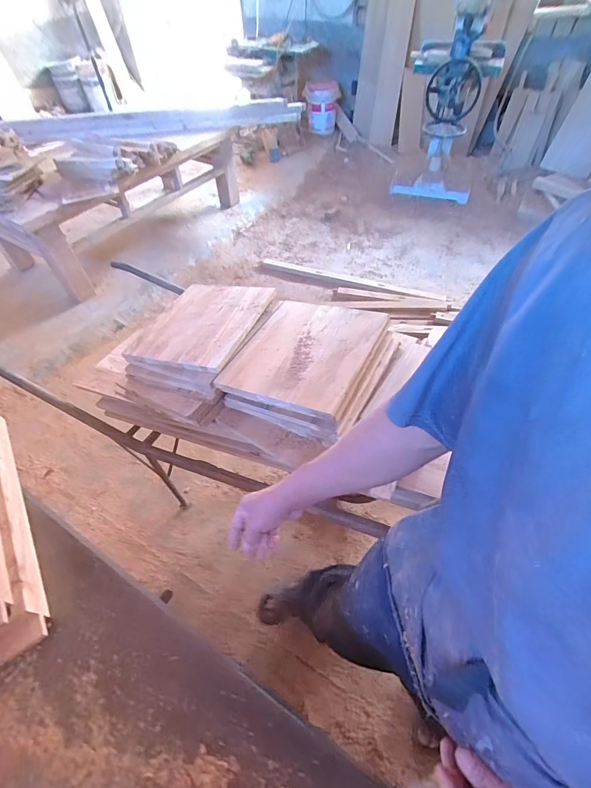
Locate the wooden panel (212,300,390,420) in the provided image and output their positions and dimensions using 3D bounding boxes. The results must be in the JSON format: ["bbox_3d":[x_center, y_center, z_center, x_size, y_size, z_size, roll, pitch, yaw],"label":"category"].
[{"bbox_3d":[0.024,-0.109,0.887,0.302,0.029,0.347,16,54,26],"label":"wooden panel"}]

